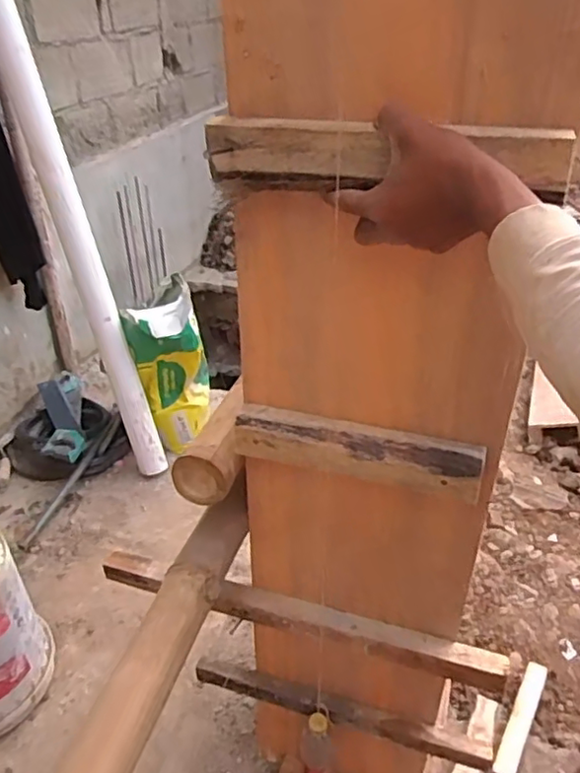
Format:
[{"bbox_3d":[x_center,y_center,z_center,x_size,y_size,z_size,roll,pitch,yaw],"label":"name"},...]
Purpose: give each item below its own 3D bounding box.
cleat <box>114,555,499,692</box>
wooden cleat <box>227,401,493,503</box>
[{"bbox_3d":[0.000,0.329,0.891,0.603,0.035,0.043,9,35,15],"label":"cleat"},{"bbox_3d":[0.073,0.071,0.693,0.275,0.057,0.034,11,35,17],"label":"wooden cleat"}]

